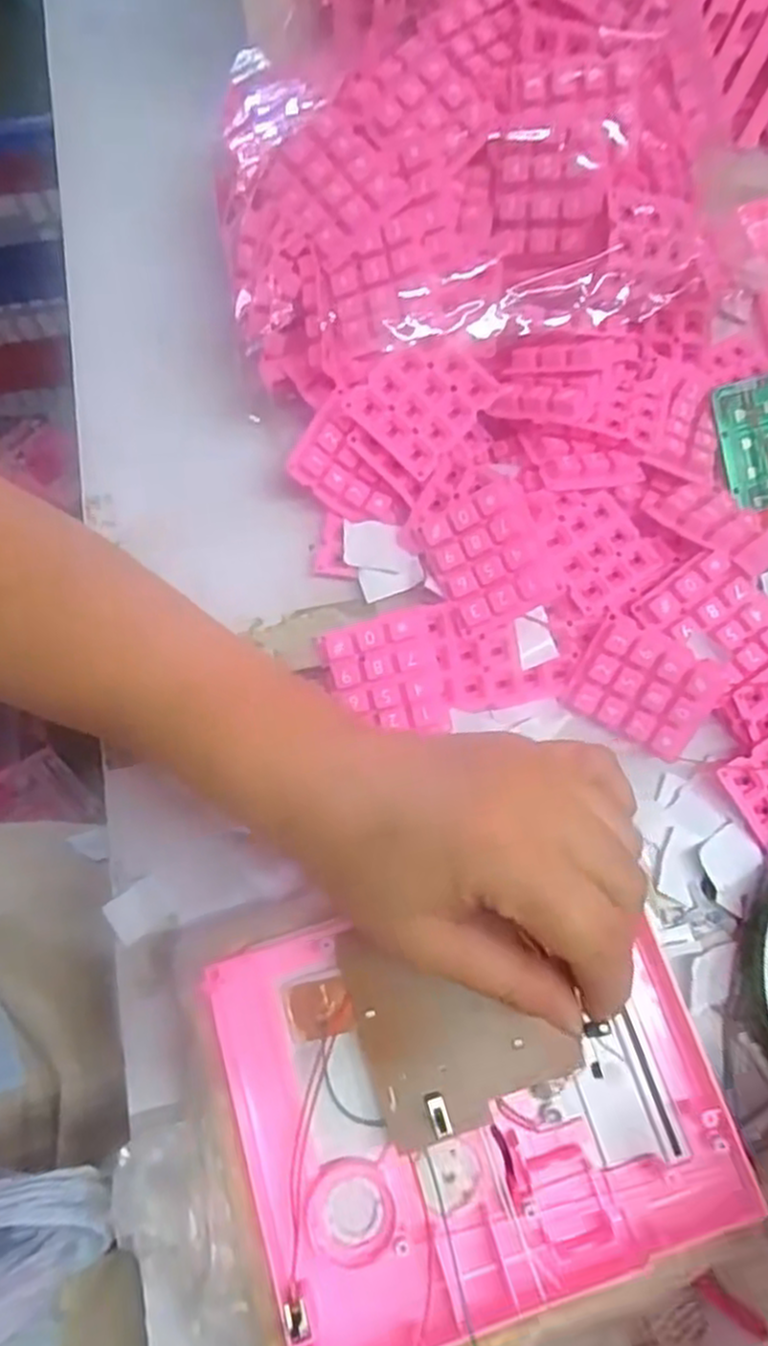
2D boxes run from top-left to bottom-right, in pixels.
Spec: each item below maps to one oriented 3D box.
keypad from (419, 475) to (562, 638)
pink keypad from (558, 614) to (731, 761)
[{"bbox_3d":[0.045,-0.053,0.339,0.050,0.011,0.061,-25,75,21],"label":"keypad"},{"bbox_3d":[0.117,0.007,0.341,0.060,0.008,0.046,30,101,10],"label":"pink keypad"}]

